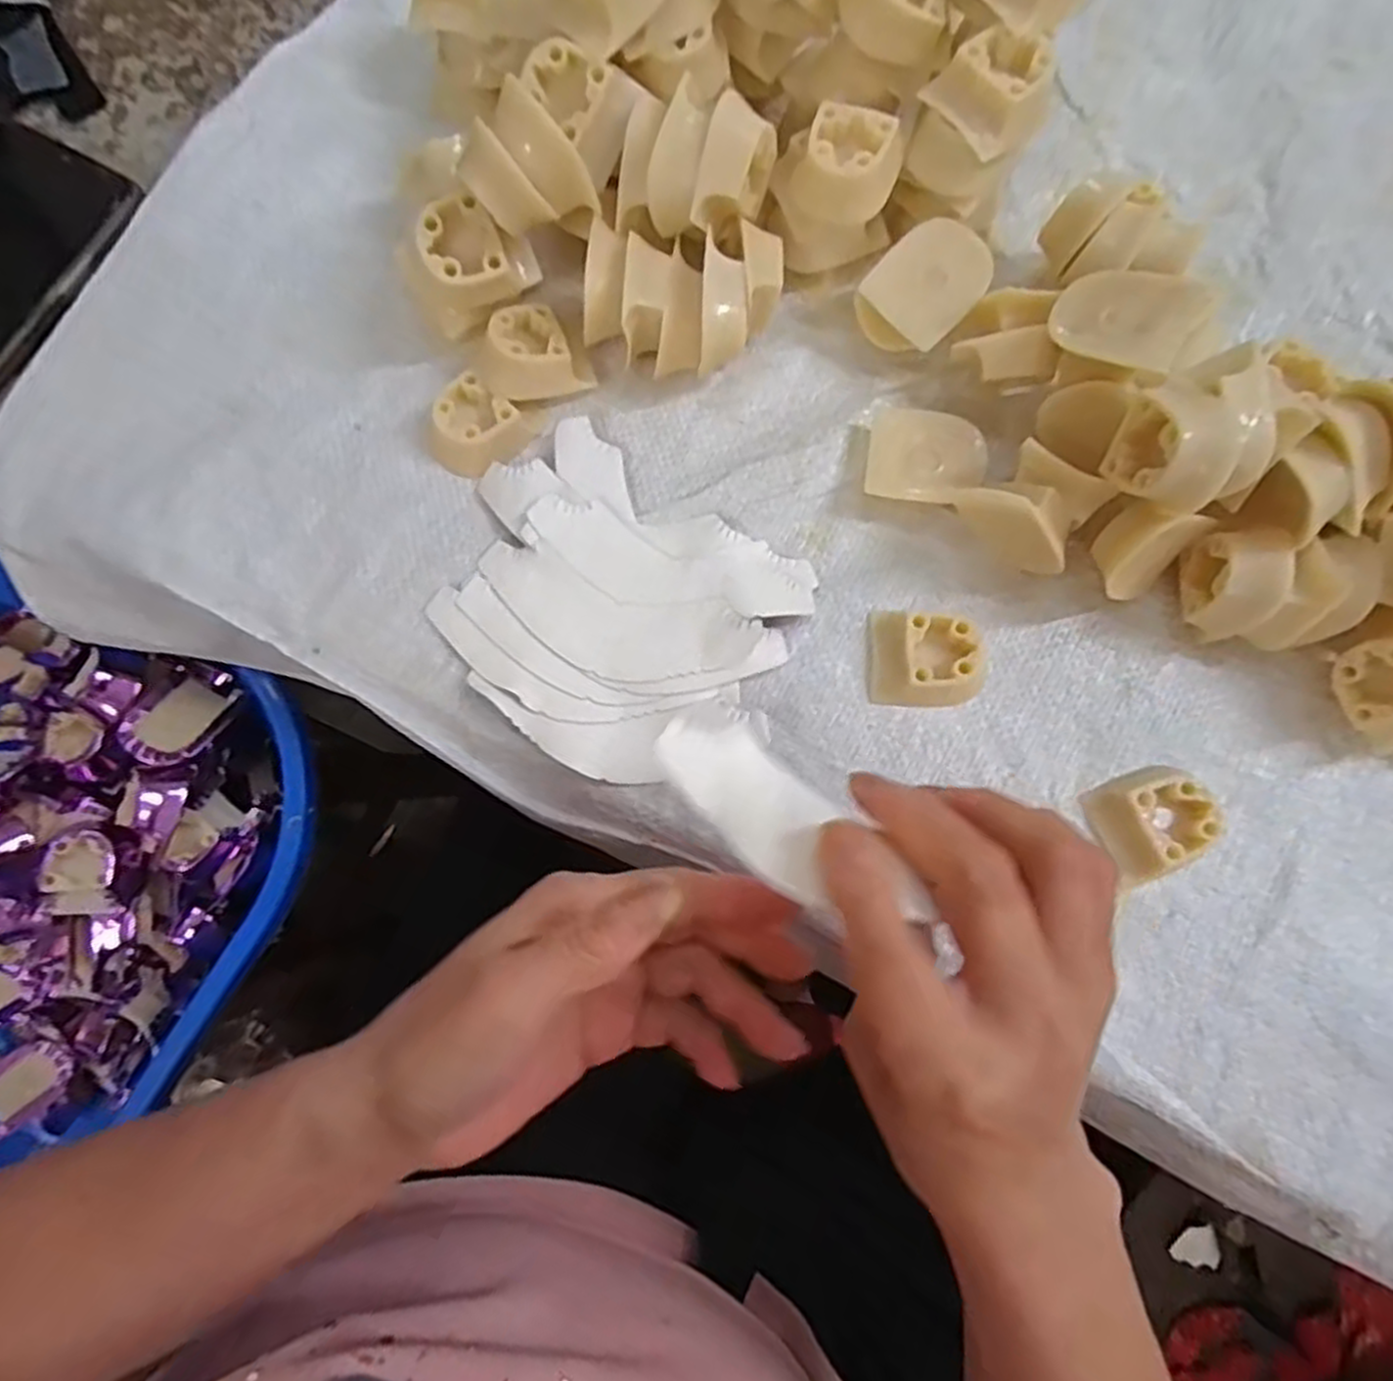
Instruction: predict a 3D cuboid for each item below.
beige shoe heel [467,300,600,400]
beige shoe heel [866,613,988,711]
[{"bbox_3d":[-0.069,-0.137,0.319,0.040,0.025,0.038,-39,81,-7],"label":"beige shoe heel"},{"bbox_3d":[0.093,-0.013,0.304,0.046,0.017,0.039,2,79,0],"label":"beige shoe heel"}]

